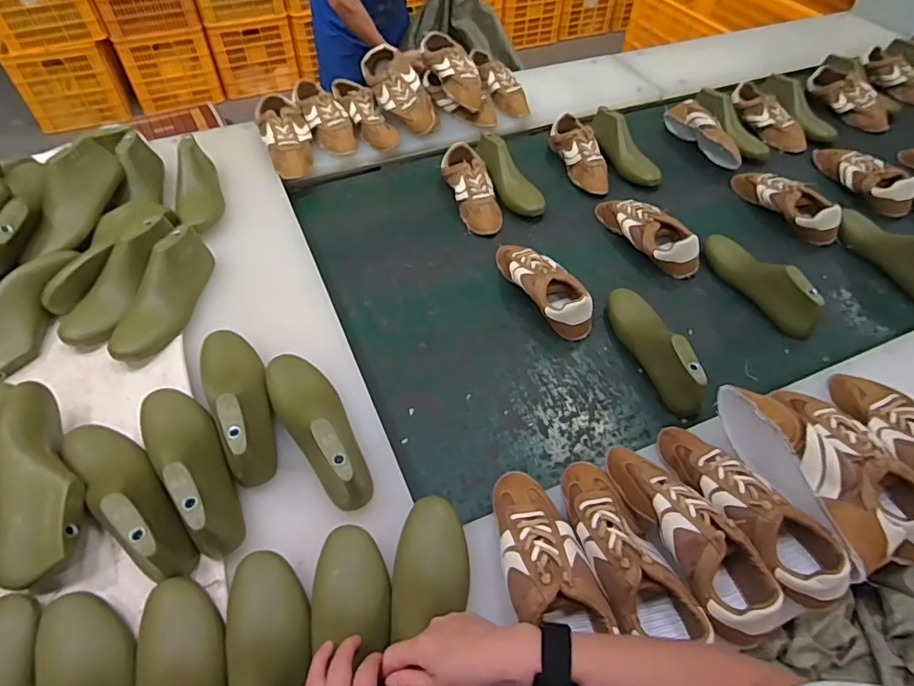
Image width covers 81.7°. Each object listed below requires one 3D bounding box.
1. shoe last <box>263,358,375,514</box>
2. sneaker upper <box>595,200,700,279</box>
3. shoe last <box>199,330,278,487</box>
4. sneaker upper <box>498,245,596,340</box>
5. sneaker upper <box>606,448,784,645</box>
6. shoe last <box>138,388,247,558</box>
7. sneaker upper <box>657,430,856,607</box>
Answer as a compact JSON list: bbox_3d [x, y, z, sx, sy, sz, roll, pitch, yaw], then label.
[{"bbox_3d":[-0.187,0.098,0.697,0.083,0.087,0.264,-26,55,-18],"label":"shoe last"},{"bbox_3d":[0.370,-0.226,1.051,0.075,0.070,0.251,-24,55,-18],"label":"sneaker upper"},{"bbox_3d":[-0.300,0.066,0.720,0.085,0.089,0.262,-24,55,-17],"label":"shoe last"},{"bbox_3d":[0.148,-0.110,0.947,0.090,0.069,0.251,-25,55,-19],"label":"sneaker upper"},{"bbox_3d":[0.264,0.217,0.617,0.093,0.080,0.242,-25,55,-18],"label":"sneaker upper"},{"bbox_3d":[-0.335,0.139,0.657,0.080,0.091,0.251,-33,58,-23],"label":"shoe last"},{"bbox_3d":[0.343,0.195,0.639,0.093,0.077,0.246,-31,57,-21],"label":"sneaker upper"}]

